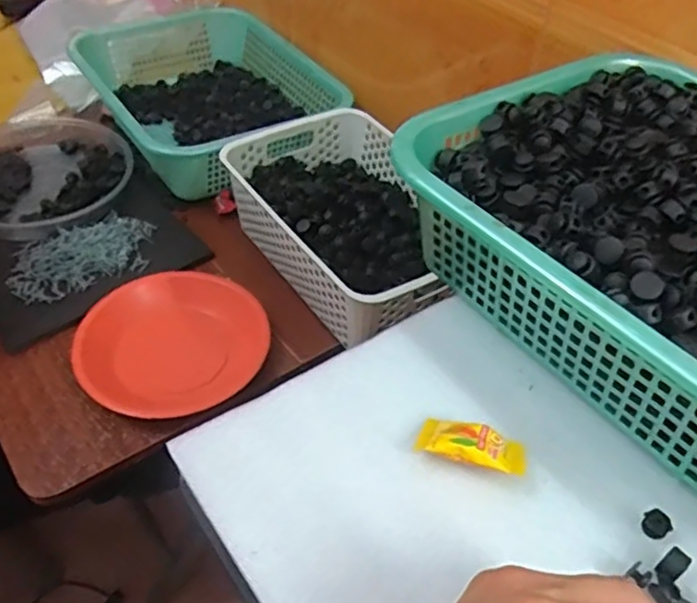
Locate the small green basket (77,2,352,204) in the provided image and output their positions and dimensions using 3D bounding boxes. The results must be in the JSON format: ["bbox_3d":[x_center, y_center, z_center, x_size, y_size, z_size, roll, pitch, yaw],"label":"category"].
[{"bbox_3d":[-0.213,-0.324,1.022,0.312,0.105,0.440,-28,53,-26],"label":"small green basket"}]

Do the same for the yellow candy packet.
[{"bbox_3d":[0.070,0.081,0.378,0.060,0.017,0.030,13,47,11],"label":"yellow candy packet"}]

